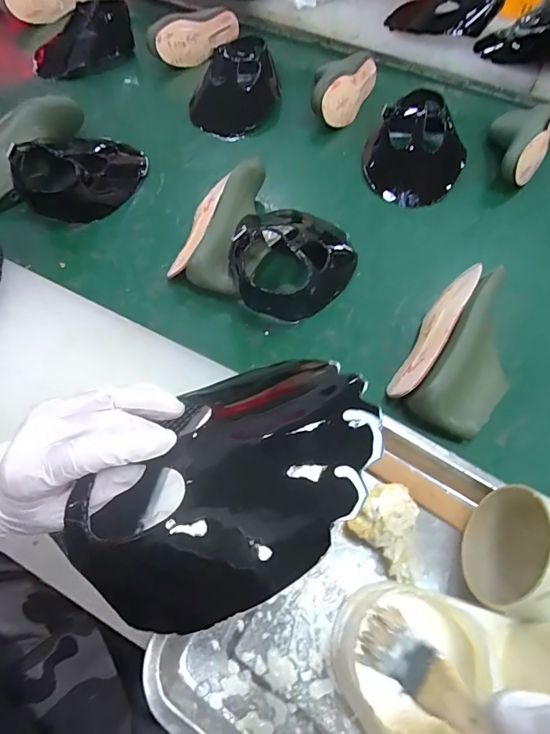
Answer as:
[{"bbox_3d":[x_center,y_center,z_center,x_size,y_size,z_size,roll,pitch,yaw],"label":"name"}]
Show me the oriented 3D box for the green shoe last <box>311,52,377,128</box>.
[{"bbox_3d":[0.121,-0.502,0.749,0.089,0.072,0.195,22,61,11],"label":"green shoe last"}]

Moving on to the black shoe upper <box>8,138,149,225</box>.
[{"bbox_3d":[-0.291,-0.316,0.637,0.138,0.073,0.196,25,62,12],"label":"black shoe upper"}]

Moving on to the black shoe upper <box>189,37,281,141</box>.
[{"bbox_3d":[-0.072,-0.495,0.739,0.157,0.082,0.186,-1,59,-3],"label":"black shoe upper"}]

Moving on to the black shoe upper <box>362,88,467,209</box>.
[{"bbox_3d":[0.226,-0.347,0.660,0.150,0.082,0.179,20,61,10],"label":"black shoe upper"}]

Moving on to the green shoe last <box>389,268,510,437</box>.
[{"bbox_3d":[0.221,-0.023,0.479,0.106,0.080,0.203,28,62,14],"label":"green shoe last"}]

